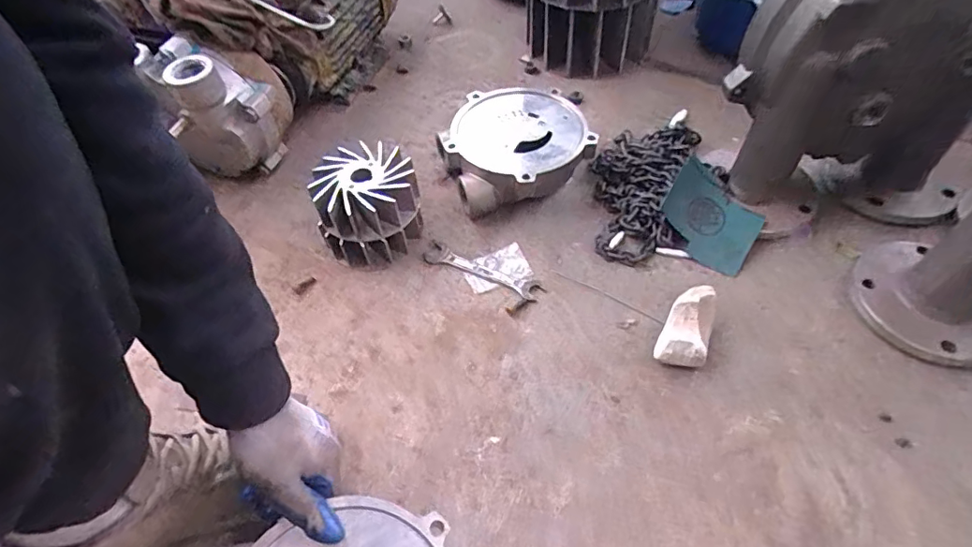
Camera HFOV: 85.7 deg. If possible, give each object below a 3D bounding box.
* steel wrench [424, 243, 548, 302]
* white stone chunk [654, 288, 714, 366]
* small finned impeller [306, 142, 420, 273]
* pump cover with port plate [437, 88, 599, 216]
[{"bbox_3d":[-0.008,-0.003,0.707,0.172,0.004,0.032,23,57,19],"label":"steel wrench"},{"bbox_3d":[0.235,0.063,0.619,0.058,0.049,0.096,16,55,15],"label":"white stone chunk"},{"bbox_3d":[-0.163,-0.093,0.722,0.147,0.105,0.141,-12,53,-6],"label":"small finned impeller"},{"bbox_3d":[0.047,-0.188,0.785,0.212,0.076,0.211,-14,53,-8],"label":"pump cover with port plate"}]

